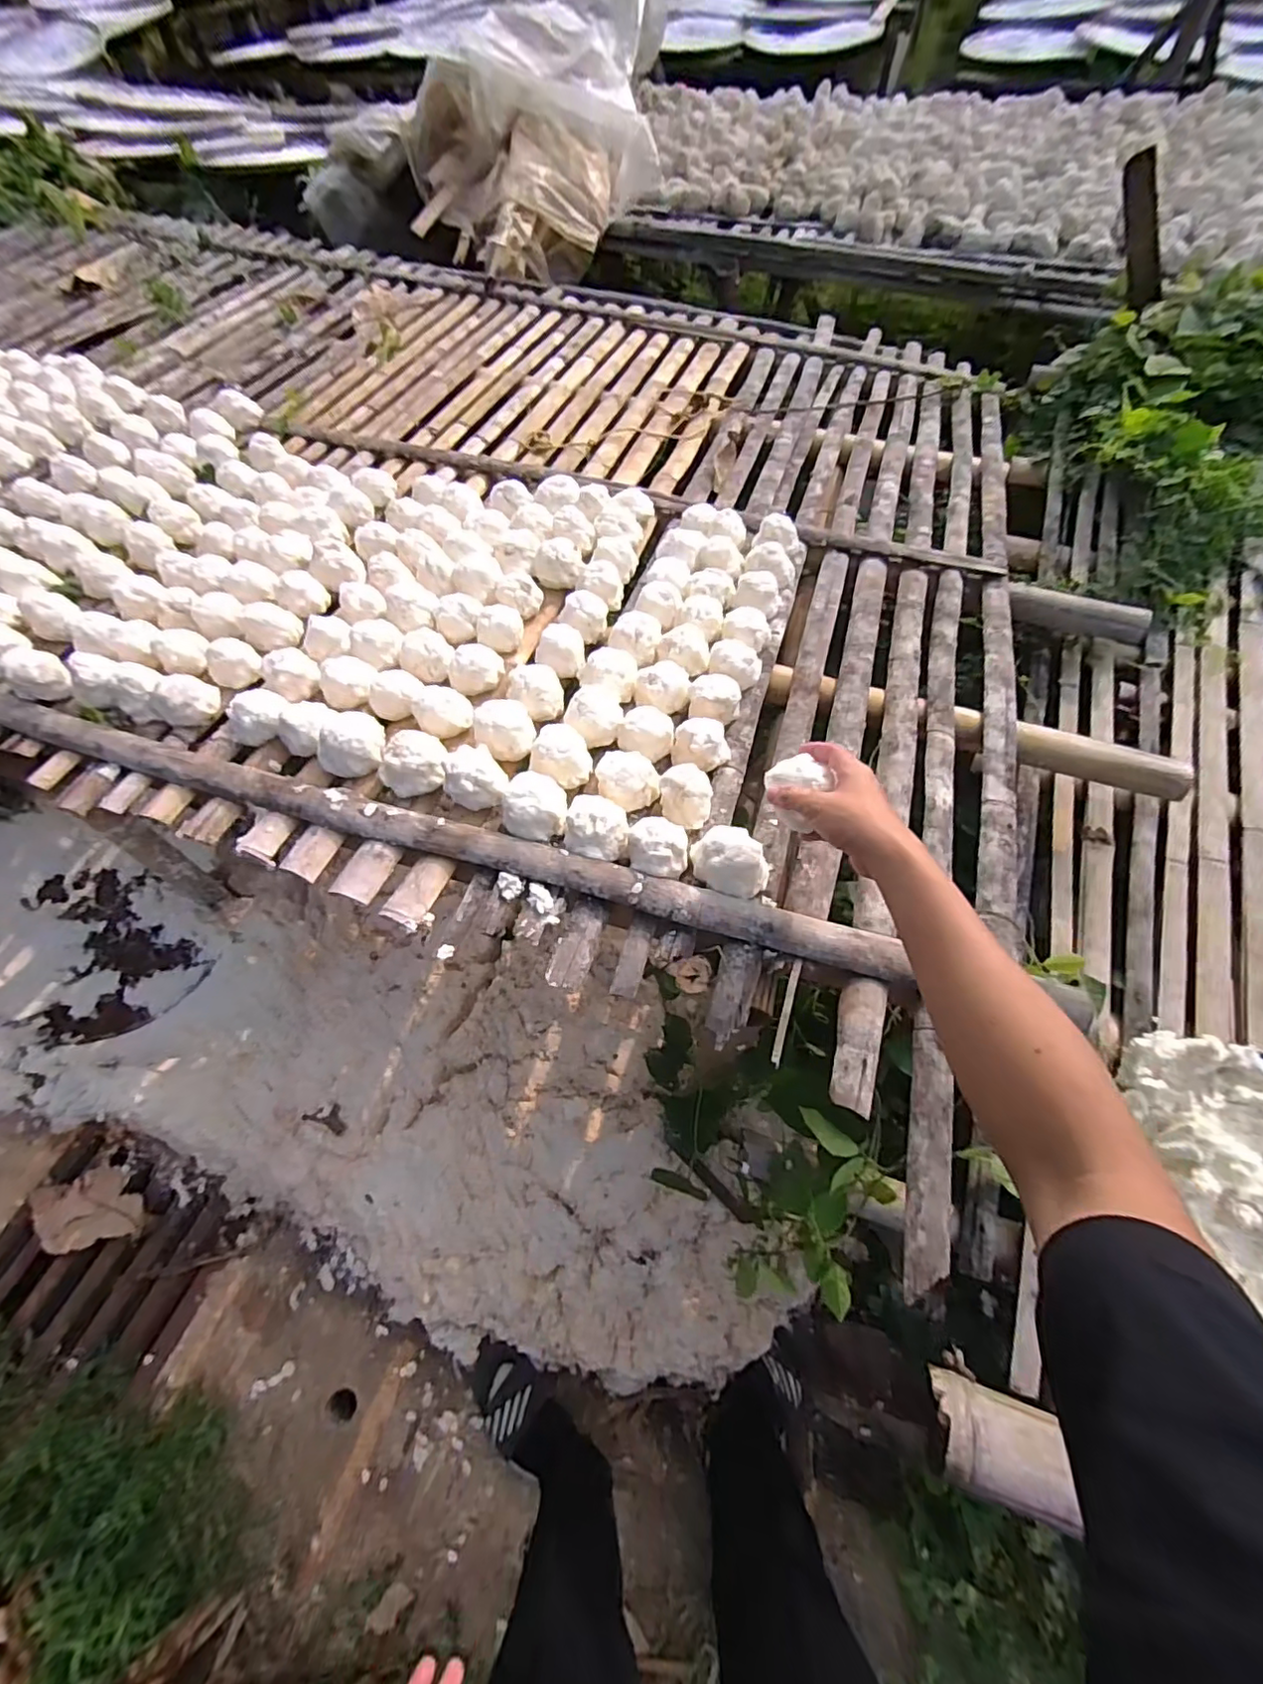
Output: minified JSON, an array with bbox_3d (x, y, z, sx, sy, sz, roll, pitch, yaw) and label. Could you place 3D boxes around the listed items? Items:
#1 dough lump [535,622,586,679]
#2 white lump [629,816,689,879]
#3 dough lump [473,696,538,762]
[{"bbox_3d":[-0.105,-0.281,0.863,0.071,0.047,0.092,-8,61,-4],"label":"dough lump"},{"bbox_3d":[0.031,0.007,0.670,0.065,0.043,0.066,0,61,0],"label":"white lump"},{"bbox_3d":[-0.164,-0.145,0.770,0.078,0.048,0.086,-19,63,-10],"label":"dough lump"}]

